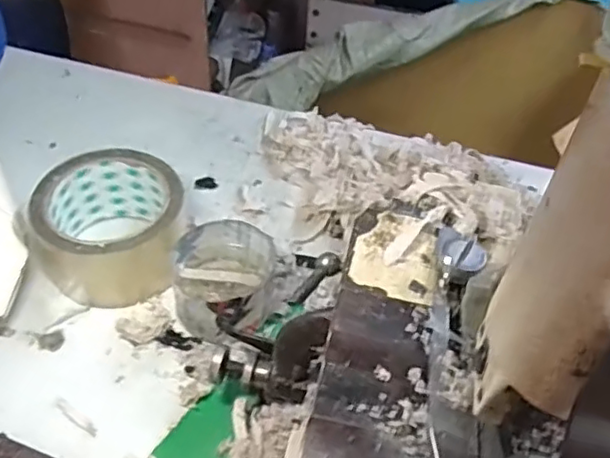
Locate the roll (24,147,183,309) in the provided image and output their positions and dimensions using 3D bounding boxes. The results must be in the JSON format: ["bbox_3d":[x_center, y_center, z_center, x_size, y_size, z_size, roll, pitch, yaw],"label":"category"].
[{"bbox_3d":[-0.137,0.001,0.445,0.097,0.065,0.098,-2,48,-7],"label":"roll"}]

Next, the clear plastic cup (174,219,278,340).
[{"bbox_3d":[-0.055,0.037,0.429,0.066,0.051,0.072,3,48,-2],"label":"clear plastic cup"}]

